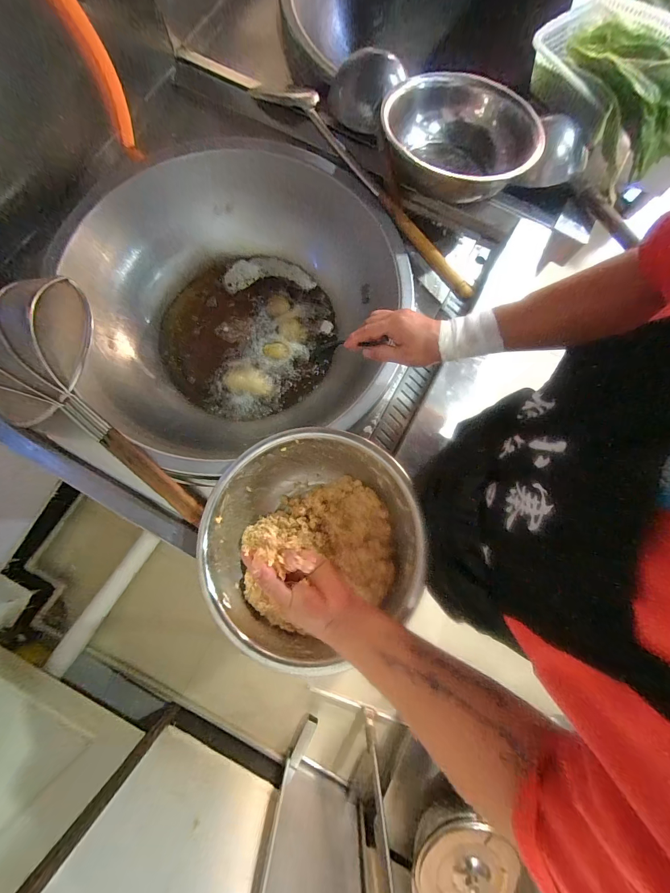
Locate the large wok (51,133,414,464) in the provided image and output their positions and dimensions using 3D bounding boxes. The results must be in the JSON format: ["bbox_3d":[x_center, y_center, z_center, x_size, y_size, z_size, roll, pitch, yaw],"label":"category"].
[{"bbox_3d":[-0.202,-0.343,0.810,0.693,0.189,0.675,0,79,0],"label":"large wok"}]

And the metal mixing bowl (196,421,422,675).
[{"bbox_3d":[-0.045,0.157,0.590,0.341,0.139,0.351,0,79,0],"label":"metal mixing bowl"}]

